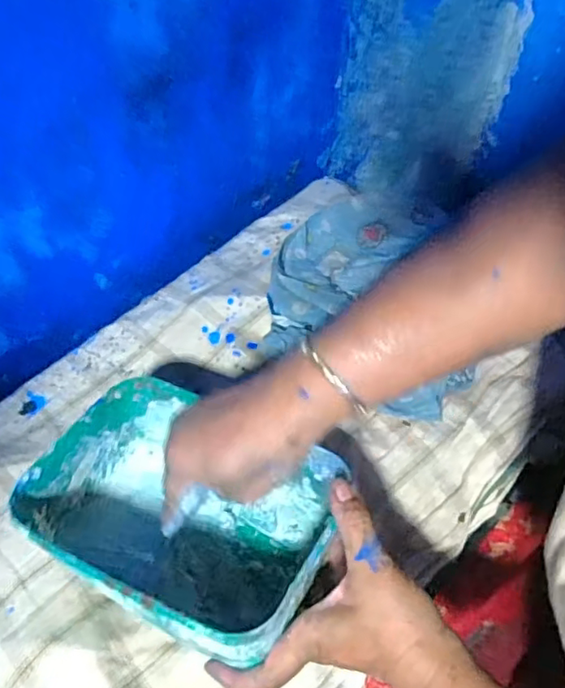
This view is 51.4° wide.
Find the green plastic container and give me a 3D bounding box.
[{"bbox_3d":[-0.069,0.120,0.423,0.190,0.076,0.140,23,60,18],"label":"green plastic container"}]

